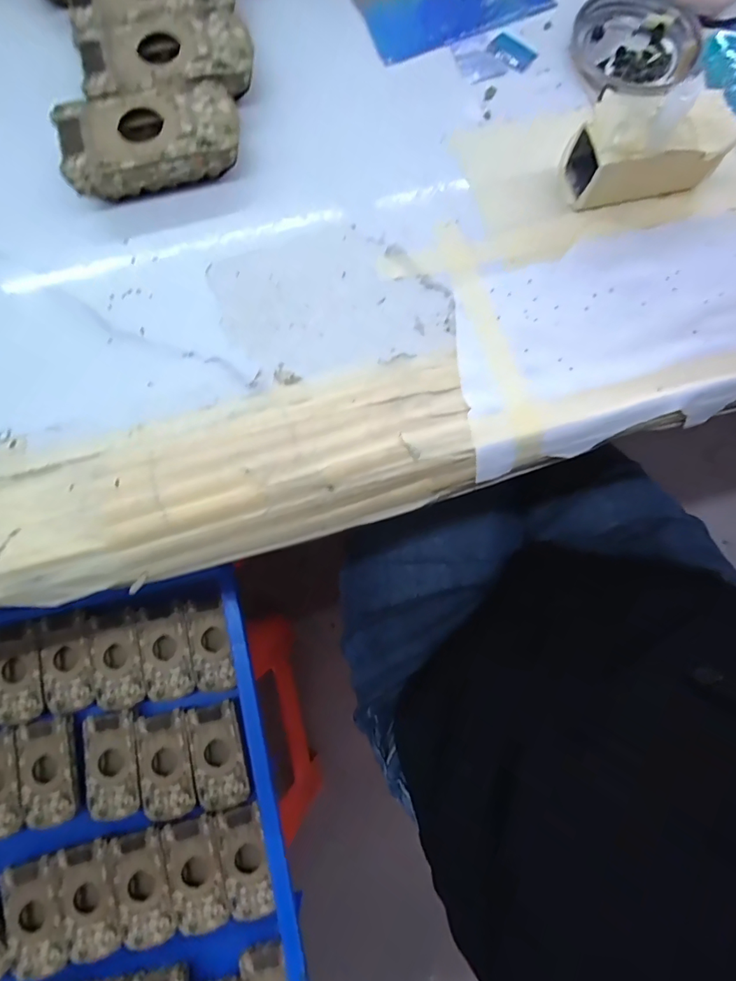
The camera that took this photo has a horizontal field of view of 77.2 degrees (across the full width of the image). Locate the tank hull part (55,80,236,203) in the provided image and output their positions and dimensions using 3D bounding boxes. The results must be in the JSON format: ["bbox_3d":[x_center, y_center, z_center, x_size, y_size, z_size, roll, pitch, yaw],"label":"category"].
[{"bbox_3d":[-0.121,-0.199,0.263,0.094,0.026,0.055,-13,79,-3],"label":"tank hull part"}]

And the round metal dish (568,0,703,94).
[{"bbox_3d":[0.168,-0.284,0.292,0.074,0.007,0.081,0,79,-1],"label":"round metal dish"}]

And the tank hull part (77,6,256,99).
[{"bbox_3d":[-0.116,-0.249,0.275,0.093,0.026,0.051,-15,80,-3],"label":"tank hull part"}]

